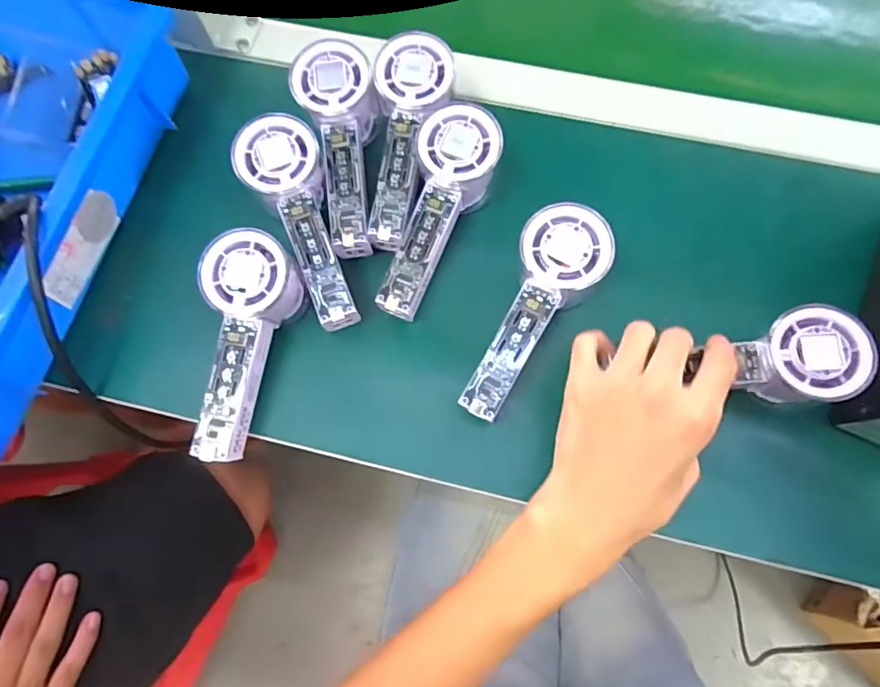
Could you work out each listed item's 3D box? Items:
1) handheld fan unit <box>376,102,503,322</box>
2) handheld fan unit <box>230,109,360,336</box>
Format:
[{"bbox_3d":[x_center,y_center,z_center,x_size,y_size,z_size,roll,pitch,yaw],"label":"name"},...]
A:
[{"bbox_3d":[0.002,-0.085,0.387,0.054,0.062,0.146,13,75,5],"label":"handheld fan unit"},{"bbox_3d":[-0.095,-0.083,0.383,0.052,0.030,0.150,-20,89,-4],"label":"handheld fan unit"}]

